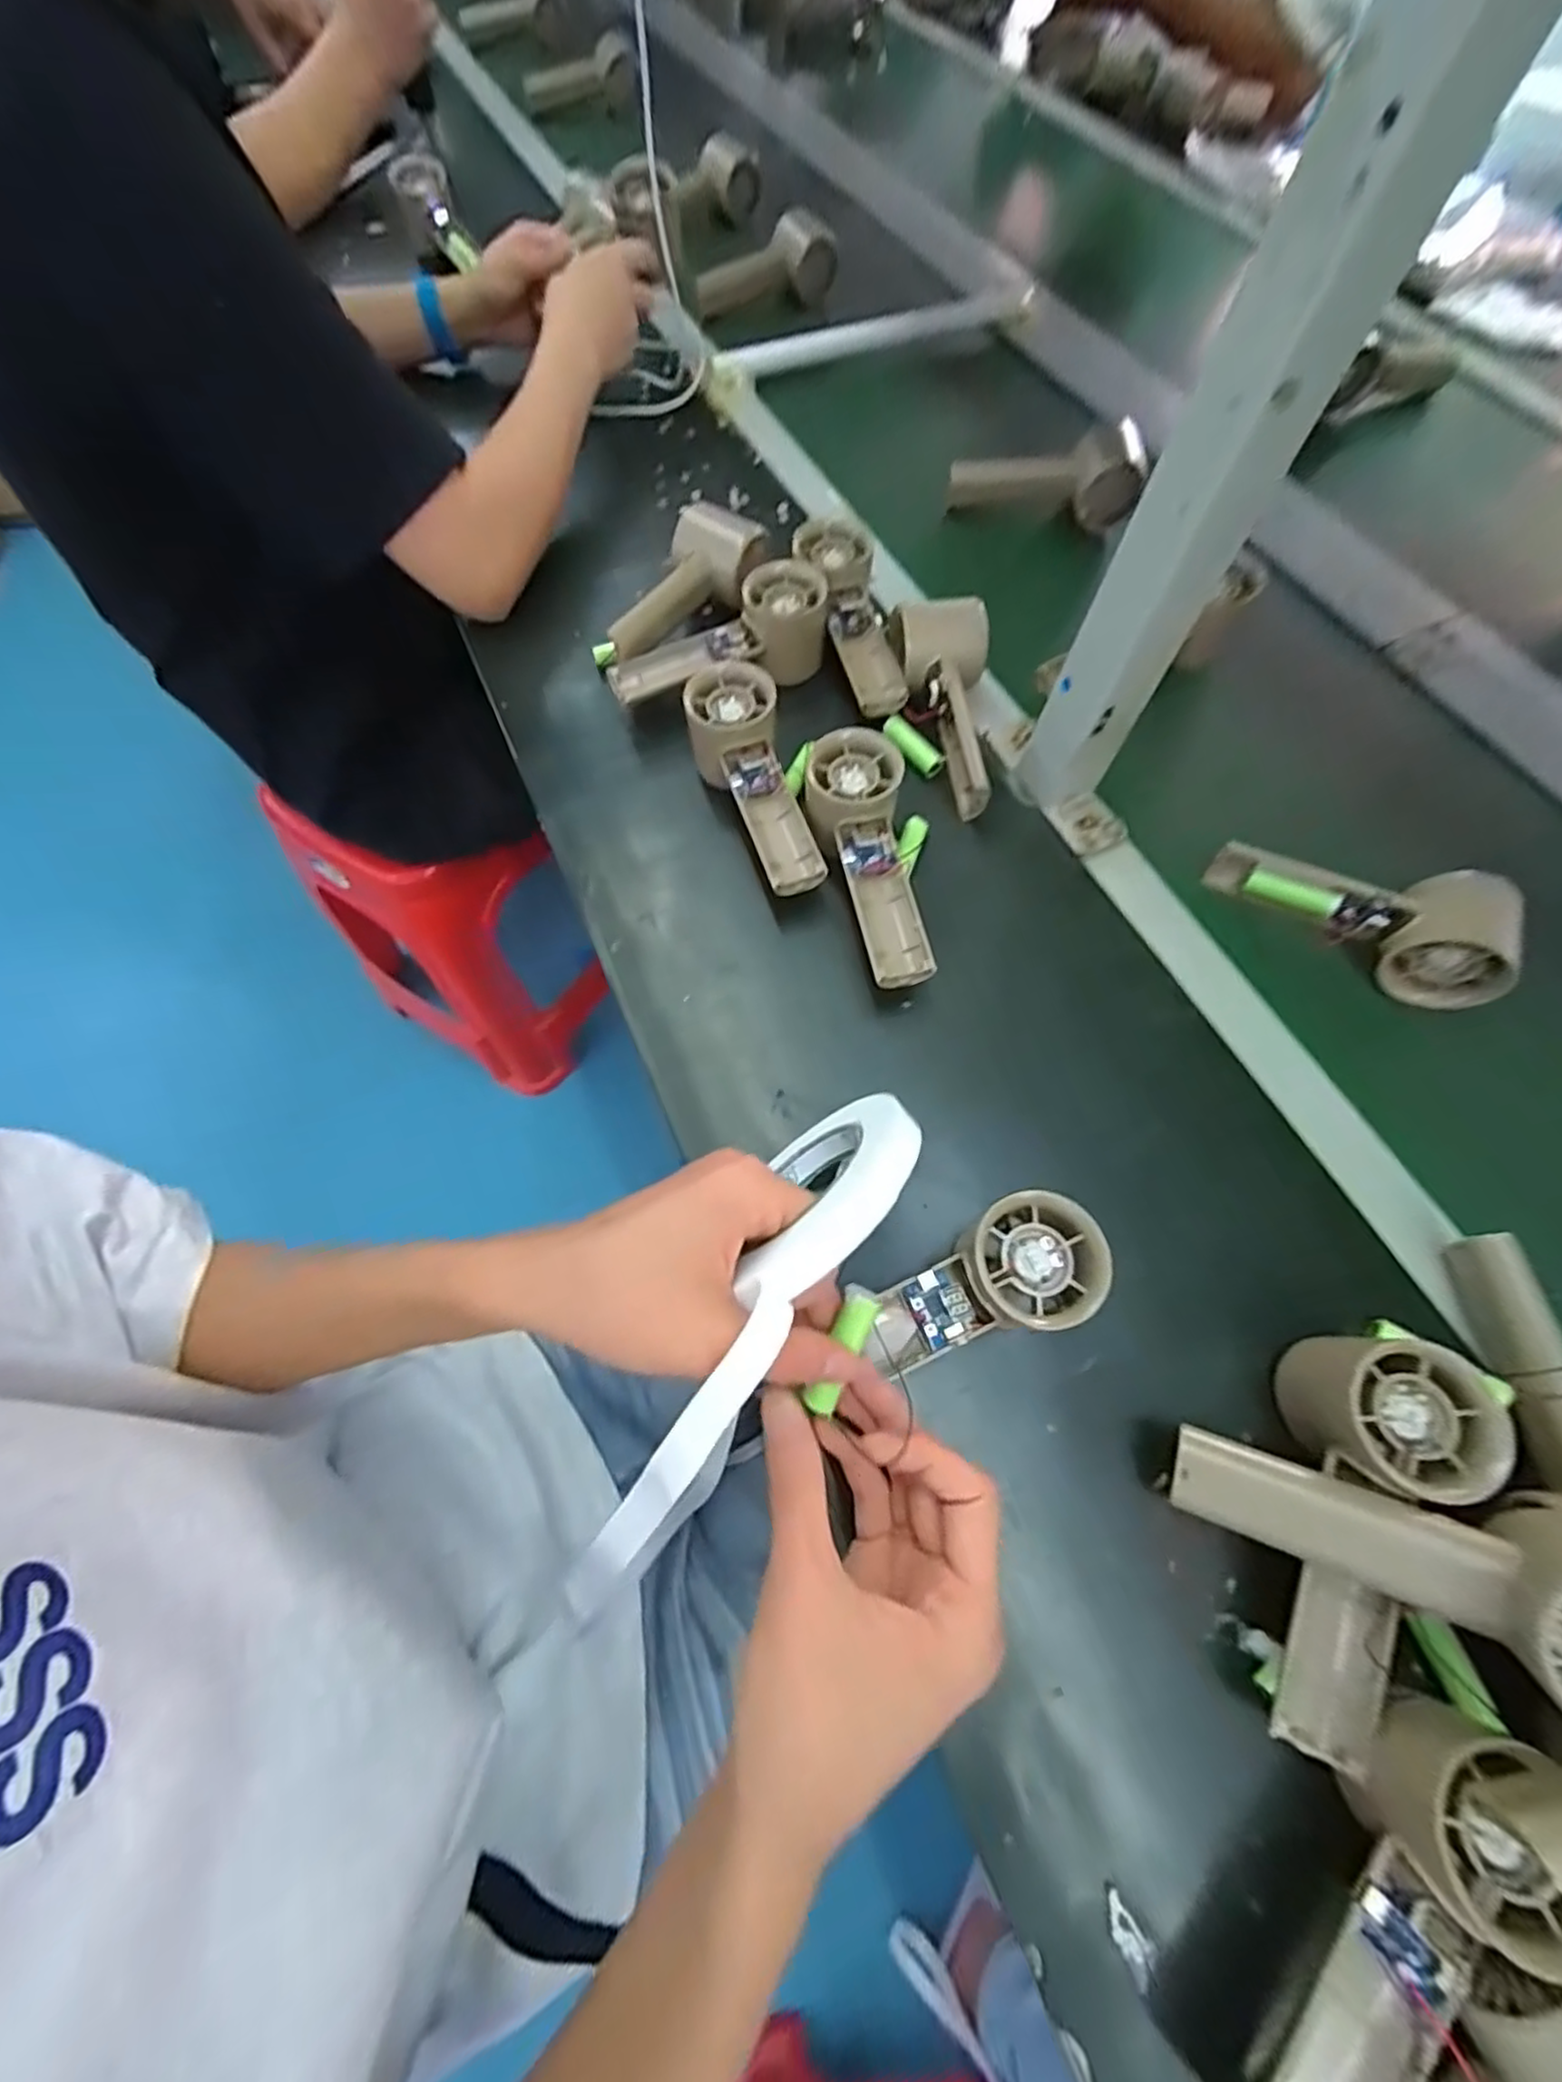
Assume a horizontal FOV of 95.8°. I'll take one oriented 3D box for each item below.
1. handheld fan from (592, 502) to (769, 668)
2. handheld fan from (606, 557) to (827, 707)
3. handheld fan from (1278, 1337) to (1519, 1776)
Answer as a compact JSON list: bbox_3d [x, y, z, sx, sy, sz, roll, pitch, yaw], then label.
[{"bbox_3d":[-0.073,-0.326,0.521,0.068,0.063,0.150,34,70,13],"label":"handheld fan"},{"bbox_3d":[-0.044,-0.273,0.498,0.155,0.064,0.050,-23,68,-11],"label":"handheld fan"},{"bbox_3d":[0.238,0.202,0.292,0.051,0.055,0.157,20,82,10],"label":"handheld fan"}]

